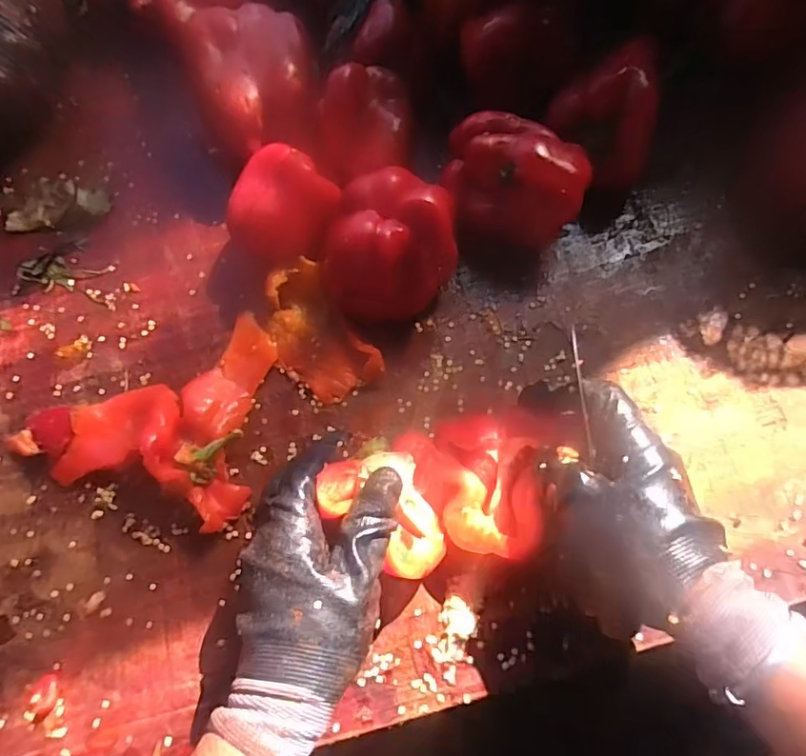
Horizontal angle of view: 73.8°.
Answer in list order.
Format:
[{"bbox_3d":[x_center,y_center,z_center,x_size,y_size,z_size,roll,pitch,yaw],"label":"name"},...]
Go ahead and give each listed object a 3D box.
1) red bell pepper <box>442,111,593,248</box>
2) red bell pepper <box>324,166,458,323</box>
[{"bbox_3d":[0.080,-0.142,0.405,0.105,0.069,0.078,19,72,9],"label":"red bell pepper"},{"bbox_3d":[-0.011,-0.088,0.382,0.088,0.082,0.085,-1,70,3],"label":"red bell pepper"}]

